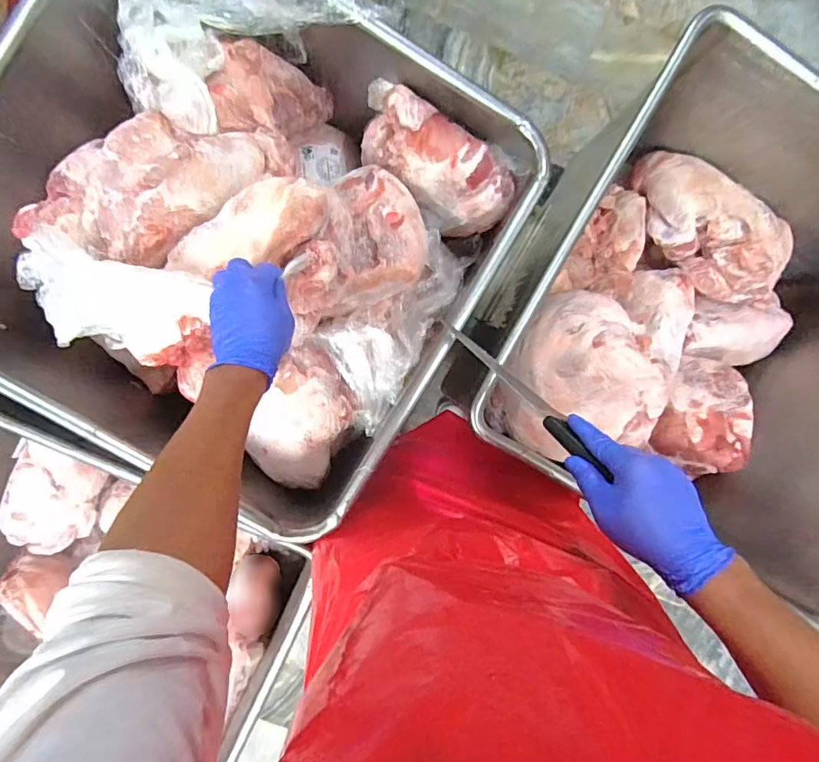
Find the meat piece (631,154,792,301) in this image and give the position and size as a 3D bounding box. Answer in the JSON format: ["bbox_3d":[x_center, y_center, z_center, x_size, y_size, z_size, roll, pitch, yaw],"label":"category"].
[{"bbox_3d":[0.569,-0.277,0.883,0.314,0.092,0.198,30,95,-5],"label":"meat piece"}]

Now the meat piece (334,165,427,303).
[{"bbox_3d":[-0.041,-0.215,0.684,0.126,0.087,0.186,-3,97,-1],"label":"meat piece"}]

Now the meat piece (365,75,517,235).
[{"bbox_3d":[0.029,-0.338,0.745,0.272,0.157,0.113,34,95,-5],"label":"meat piece"}]

